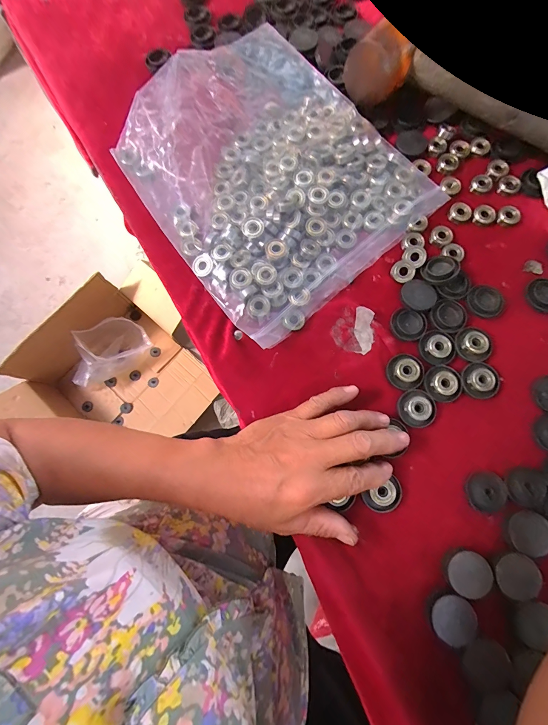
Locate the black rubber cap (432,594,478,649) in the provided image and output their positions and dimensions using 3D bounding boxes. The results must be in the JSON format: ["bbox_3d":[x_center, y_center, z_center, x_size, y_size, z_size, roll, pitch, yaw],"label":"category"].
[{"bbox_3d":[0.138,0.196,0.236,0.030,0.004,0.032,0,77,1],"label":"black rubber cap"}]

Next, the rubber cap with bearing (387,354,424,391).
[{"bbox_3d":[0.121,0.008,0.286,0.031,0.011,0.032,0,77,1],"label":"rubber cap with bearing"}]

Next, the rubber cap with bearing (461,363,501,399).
[{"bbox_3d":[0.190,0.016,0.285,0.033,0.012,0.030,0,77,1],"label":"rubber cap with bearing"}]

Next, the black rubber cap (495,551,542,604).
[{"bbox_3d":[0.190,0.166,0.240,0.031,0.007,0.032,41,81,9],"label":"black rubber cap"}]

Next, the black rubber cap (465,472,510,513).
[{"bbox_3d":[0.181,0.110,0.265,0.032,0.005,0.030,0,77,1],"label":"black rubber cap"}]

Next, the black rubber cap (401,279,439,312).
[{"bbox_3d":[0.141,-0.066,0.301,0.033,0.005,0.032,0,77,1],"label":"black rubber cap"}]

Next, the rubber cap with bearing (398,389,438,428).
[{"bbox_3d":[0.129,0.041,0.280,0.032,0.013,0.033,0,77,1],"label":"rubber cap with bearing"}]

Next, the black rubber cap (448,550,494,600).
[{"bbox_3d":[0.154,0.166,0.243,0.032,0.004,0.032,0,77,1],"label":"black rubber cap"}]

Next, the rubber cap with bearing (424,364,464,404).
[{"bbox_3d":[0.154,0.019,0.283,0.031,0.010,0.031,0,77,1],"label":"rubber cap with bearing"}]

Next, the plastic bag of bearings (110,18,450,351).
[{"bbox_3d":[-0.006,-0.194,0.316,0.251,0.042,0.277,-41,80,-8],"label":"plastic bag of bearings"}]

